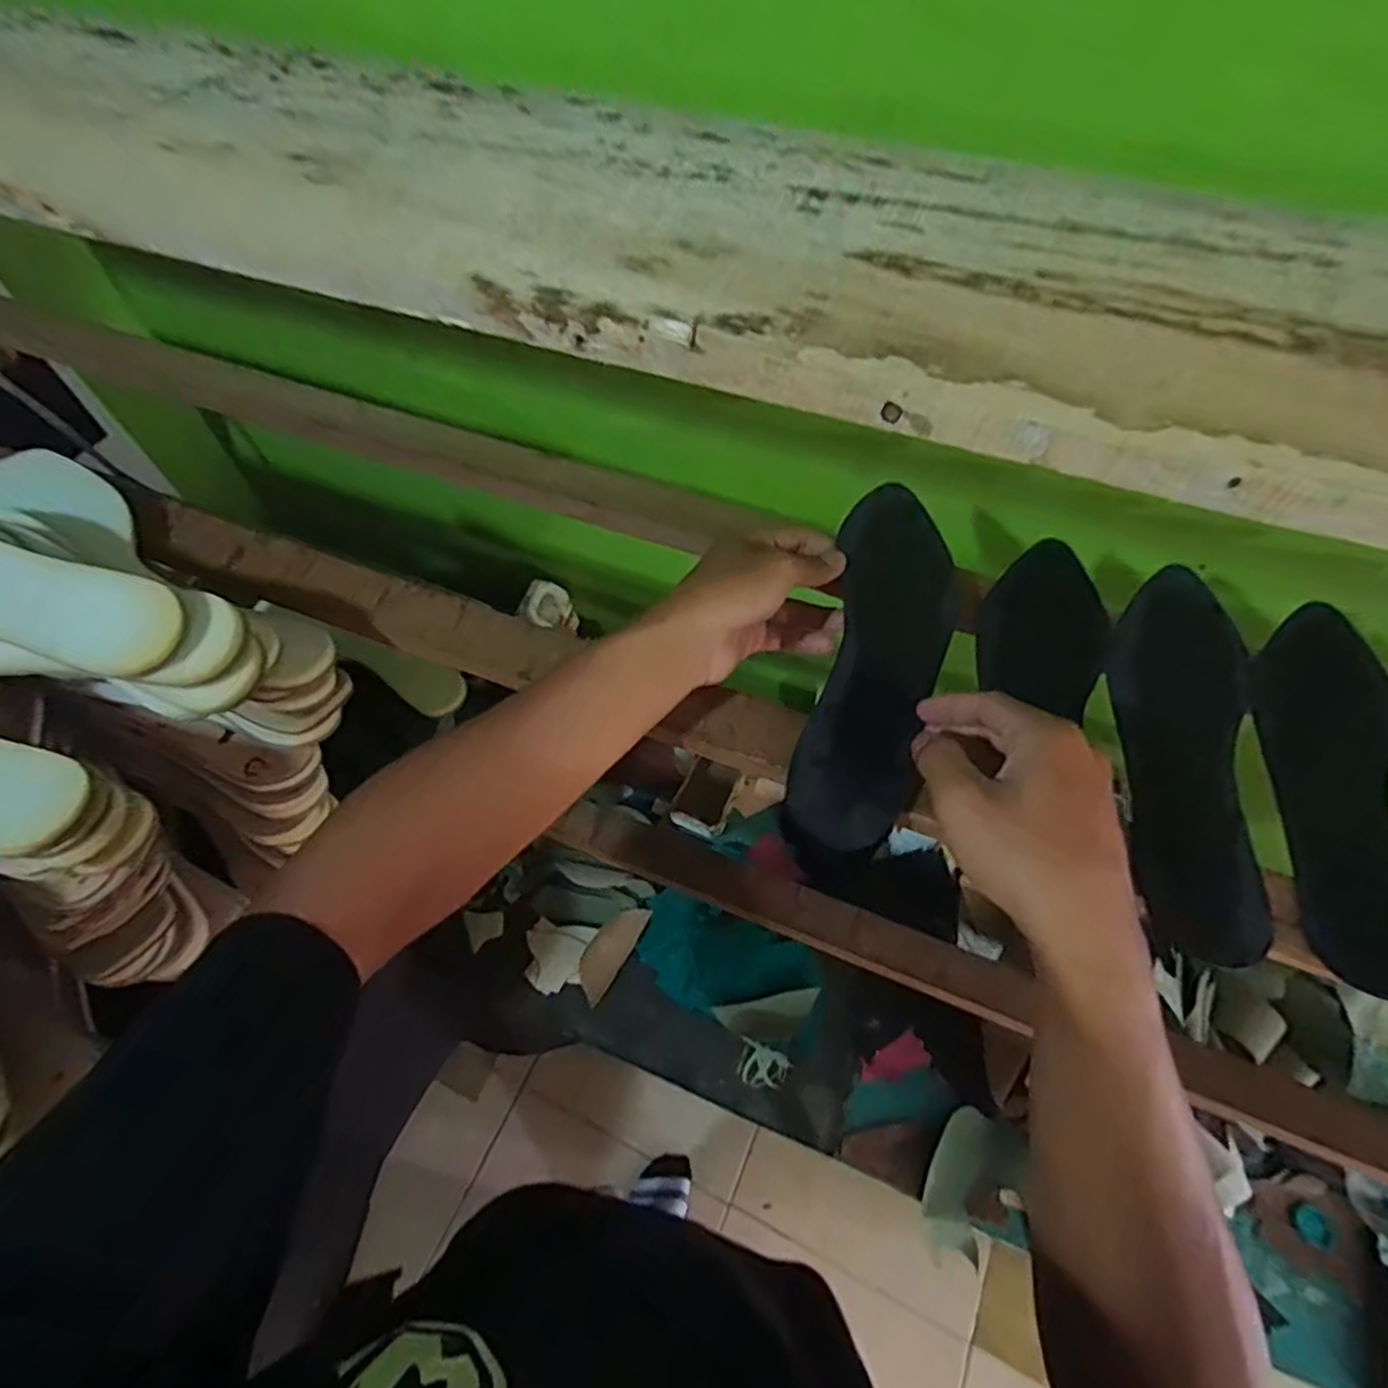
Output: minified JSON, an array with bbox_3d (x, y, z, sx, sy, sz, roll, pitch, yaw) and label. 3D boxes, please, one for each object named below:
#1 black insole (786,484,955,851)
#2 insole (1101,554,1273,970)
[{"bbox_3d":[0.109,-0.031,0.403,0.067,0.021,0.239,15,63,9],"label":"black insole"},{"bbox_3d":[0.276,0.023,0.402,0.075,0.005,0.248,17,59,10],"label":"insole"}]

